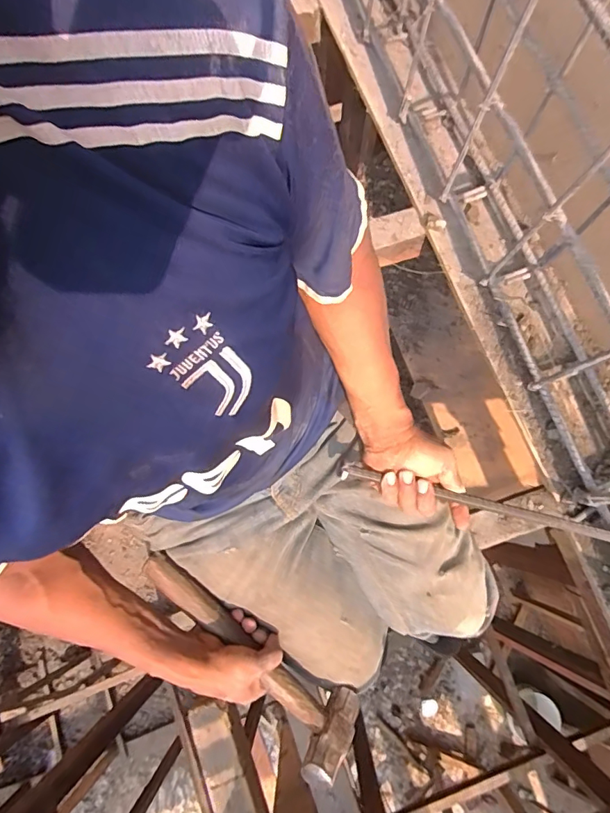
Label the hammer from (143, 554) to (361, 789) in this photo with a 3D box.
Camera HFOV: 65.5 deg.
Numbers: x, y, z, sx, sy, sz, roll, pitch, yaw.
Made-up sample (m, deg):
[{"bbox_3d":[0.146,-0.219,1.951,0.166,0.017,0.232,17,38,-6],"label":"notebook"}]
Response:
[{"bbox_3d":[-0.065,0.285,0.550,0.308,0.066,0.083,43,81,3],"label":"hammer"}]

